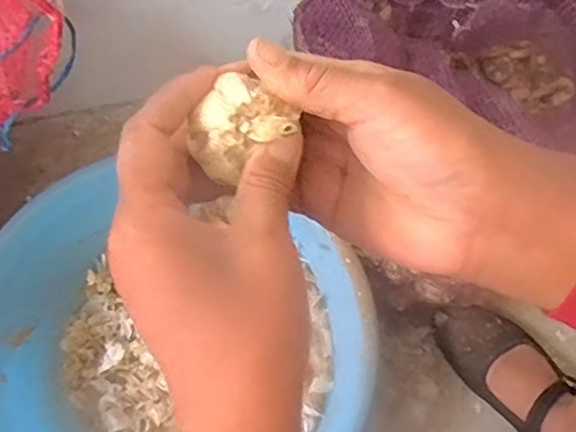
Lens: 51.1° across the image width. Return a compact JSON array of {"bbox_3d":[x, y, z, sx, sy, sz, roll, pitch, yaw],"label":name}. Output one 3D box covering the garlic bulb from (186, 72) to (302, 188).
[{"bbox_3d":[-0.020,-0.036,0.247,0.038,0.029,0.035,0,68,-1],"label":"garlic bulb"}]

